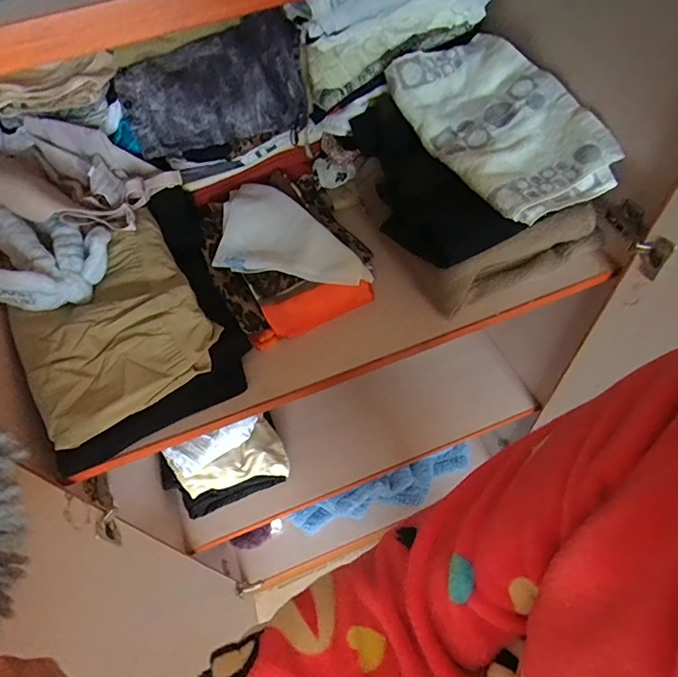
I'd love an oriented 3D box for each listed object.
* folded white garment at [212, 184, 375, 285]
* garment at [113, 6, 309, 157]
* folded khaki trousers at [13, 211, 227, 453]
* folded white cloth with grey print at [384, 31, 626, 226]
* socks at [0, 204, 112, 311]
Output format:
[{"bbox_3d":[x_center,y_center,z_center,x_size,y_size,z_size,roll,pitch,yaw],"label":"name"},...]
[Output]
[{"bbox_3d":[-0.061,-0.167,0.697,0.240,0.044,0.175,6,55,9],"label":"folded white garment"},{"bbox_3d":[-0.196,-0.403,0.715,0.272,0.122,0.159,-15,54,-5],"label":"garment"},{"bbox_3d":[-0.291,-0.027,0.578,0.212,0.057,0.265,-29,57,-15],"label":"folded khaki trousers"},{"bbox_3d":[0.225,-0.311,0.645,0.185,0.079,0.332,-24,56,-12],"label":"folded white cloth with grey print"},{"bbox_3d":[-0.368,-0.111,0.579,0.133,0.069,0.161,-19,55,-8],"label":"socks"}]

